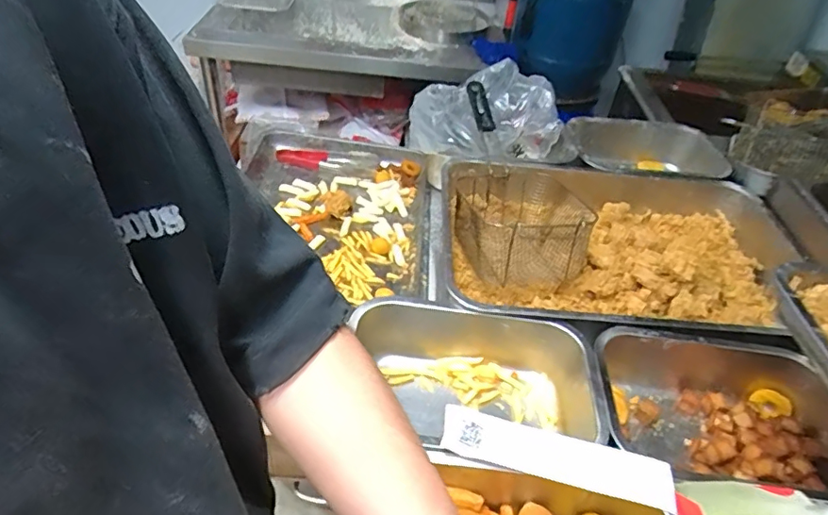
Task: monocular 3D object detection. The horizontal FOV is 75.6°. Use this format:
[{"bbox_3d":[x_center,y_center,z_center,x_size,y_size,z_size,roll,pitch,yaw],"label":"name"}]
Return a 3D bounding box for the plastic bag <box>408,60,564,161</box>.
[{"bbox_3d":[0.131,-0.274,1.020,0.276,0.115,0.208,4,41,-4],"label":"plastic bag"}]

